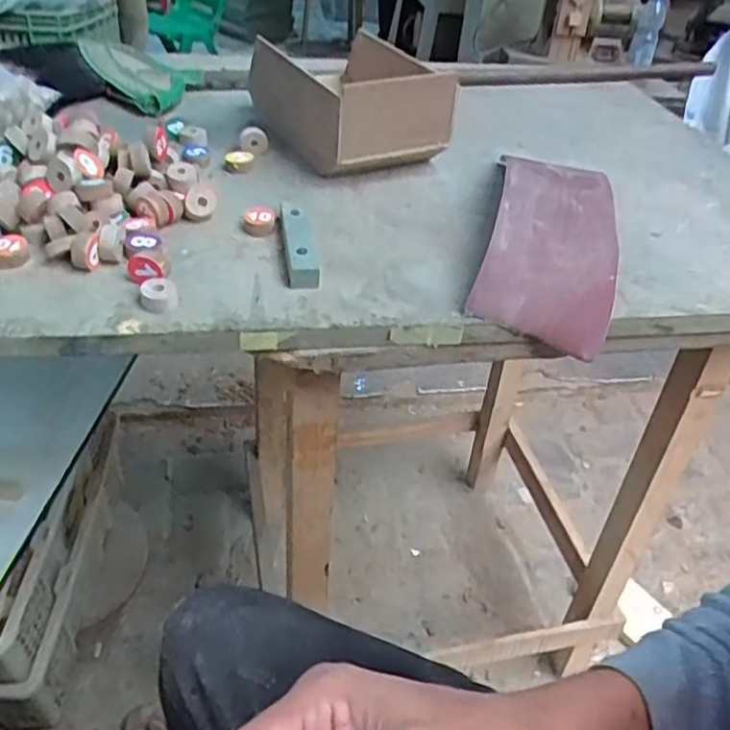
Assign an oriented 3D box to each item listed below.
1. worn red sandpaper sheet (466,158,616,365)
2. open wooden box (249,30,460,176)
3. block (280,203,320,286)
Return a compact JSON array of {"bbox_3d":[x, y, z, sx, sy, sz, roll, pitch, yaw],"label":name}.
[{"bbox_3d":[0.153,-0.110,0.579,0.102,0.057,0.253,13,39,7],"label":"worn red sandpaper sheet"},{"bbox_3d":[-0.013,-0.255,0.678,0.122,0.084,0.198,-15,44,-26],"label":"open wooden box"},{"bbox_3d":[-0.050,-0.094,0.534,0.022,0.016,0.104,-2,40,-11],"label":"block"}]

